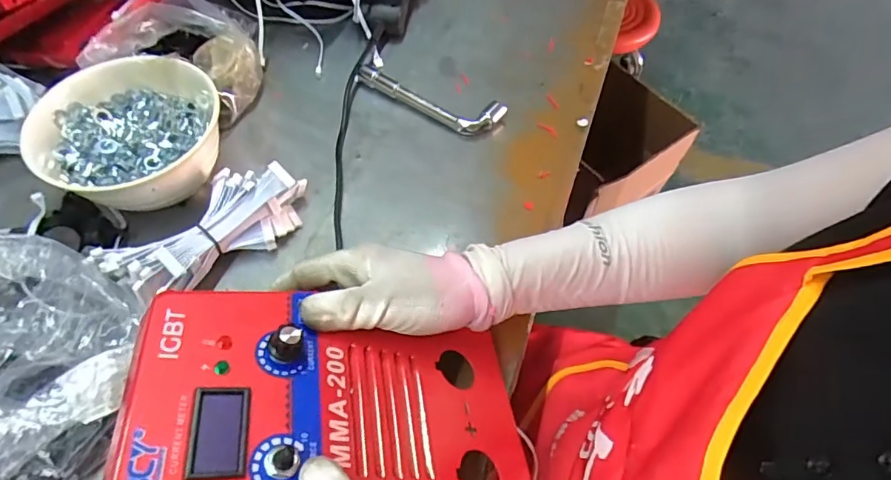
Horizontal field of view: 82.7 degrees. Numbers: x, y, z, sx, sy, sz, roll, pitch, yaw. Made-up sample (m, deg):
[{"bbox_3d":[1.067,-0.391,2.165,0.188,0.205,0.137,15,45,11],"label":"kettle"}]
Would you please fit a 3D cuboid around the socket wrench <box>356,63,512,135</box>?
[{"bbox_3d":[-0.022,-0.146,0.530,0.164,0.020,0.038,20,60,12],"label":"socket wrench"}]

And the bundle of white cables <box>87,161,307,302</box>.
[{"bbox_3d":[-0.192,-0.009,0.422,0.071,0.058,0.162,36,64,20],"label":"bundle of white cables"}]

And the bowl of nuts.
[{"bbox_3d":[-0.280,-0.082,0.458,0.140,0.085,0.140,0,58,0],"label":"bowl of nuts"}]

